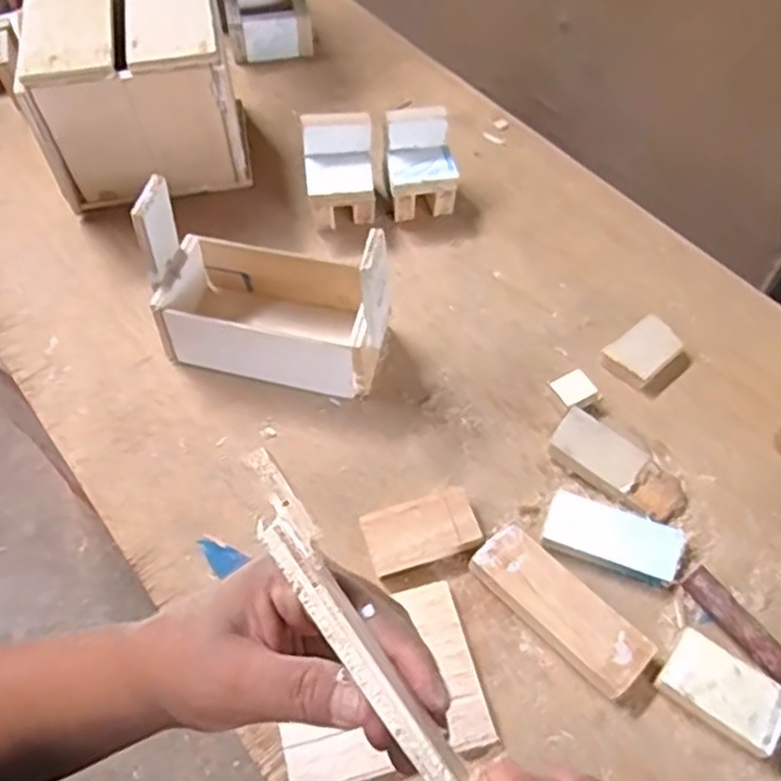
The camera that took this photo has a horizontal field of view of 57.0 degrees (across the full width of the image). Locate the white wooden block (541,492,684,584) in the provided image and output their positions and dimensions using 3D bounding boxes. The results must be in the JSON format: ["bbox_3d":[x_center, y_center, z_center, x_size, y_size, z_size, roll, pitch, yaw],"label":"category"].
[{"bbox_3d":[0.147,0.099,0.480,0.084,0.015,0.039,16,59,11],"label":"white wooden block"}]

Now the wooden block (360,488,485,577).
[{"bbox_3d":[0.021,0.096,0.487,0.073,0.020,0.041,-15,59,-9],"label":"wooden block"}]

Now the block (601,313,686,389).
[{"bbox_3d":[0.198,-0.030,0.563,0.054,0.020,0.039,-31,62,-17],"label":"block"}]

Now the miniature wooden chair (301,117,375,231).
[{"bbox_3d":[-0.046,-0.191,0.635,0.062,0.076,0.068,-4,58,-2],"label":"miniature wooden chair"}]

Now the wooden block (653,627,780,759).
[{"bbox_3d":[0.199,0.180,0.431,0.068,0.018,0.041,33,64,20],"label":"wooden block"}]

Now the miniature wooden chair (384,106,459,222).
[{"bbox_3d":[0.025,-0.199,0.639,0.063,0.075,0.063,-4,58,-2],"label":"miniature wooden chair"}]

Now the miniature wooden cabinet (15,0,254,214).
[{"bbox_3d":[-0.219,-0.261,0.636,0.161,0.143,0.128,-9,58,-5],"label":"miniature wooden cabinet"}]

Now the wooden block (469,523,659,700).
[{"bbox_3d":[0.106,0.139,0.458,0.043,0.019,0.116,-40,65,-22],"label":"wooden block"}]

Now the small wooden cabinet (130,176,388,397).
[{"bbox_3d":[-0.085,-0.074,0.525,0.165,0.132,0.084,11,58,8],"label":"small wooden cabinet"}]

